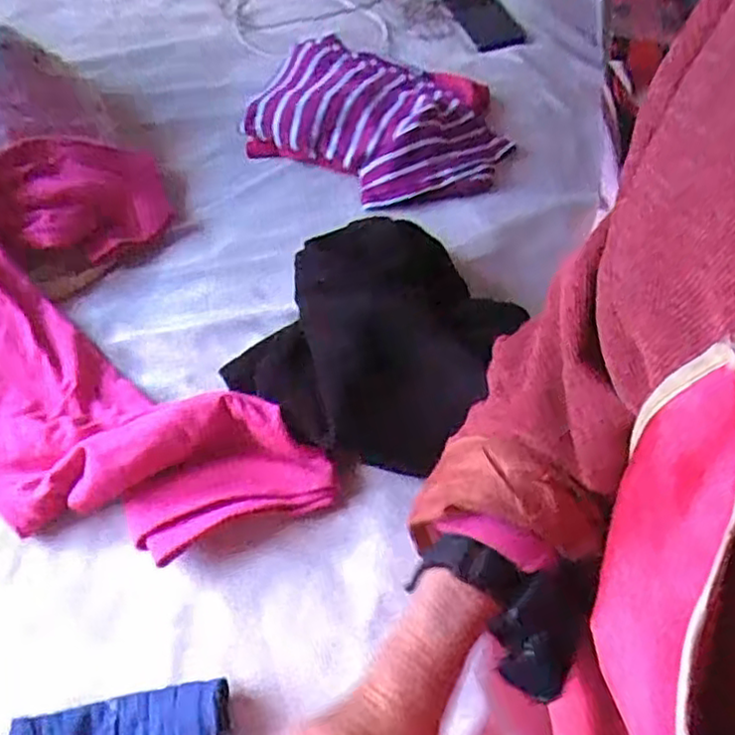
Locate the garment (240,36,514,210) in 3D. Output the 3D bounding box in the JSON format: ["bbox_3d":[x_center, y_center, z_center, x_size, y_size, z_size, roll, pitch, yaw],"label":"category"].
[{"bbox_3d":[0.014,-0.306,0.870,0.313,0.081,0.257,18,54,9],"label":"garment"}]

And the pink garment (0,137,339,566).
[{"bbox_3d":[-0.273,-0.032,0.650,0.291,0.087,0.507,-23,56,-18],"label":"pink garment"}]

